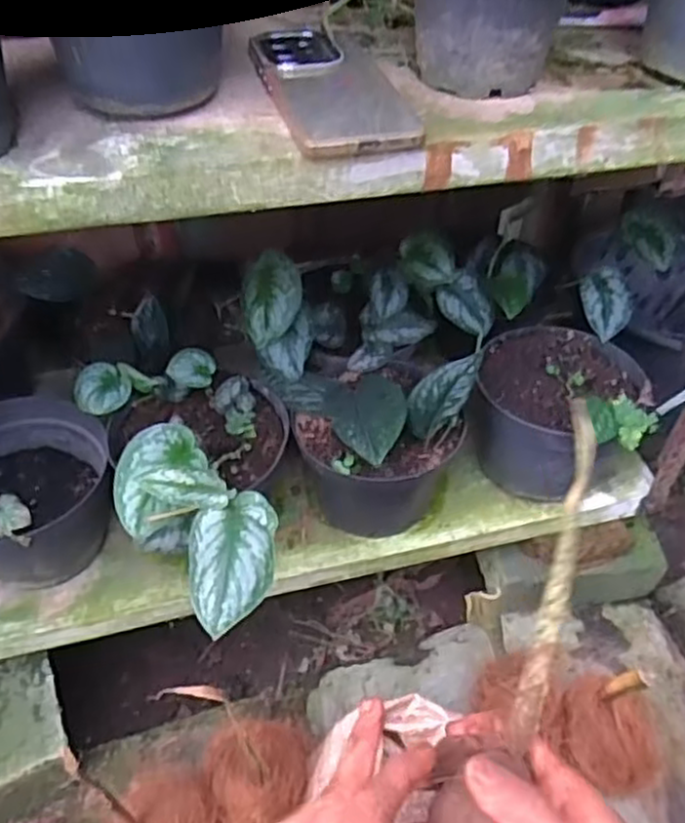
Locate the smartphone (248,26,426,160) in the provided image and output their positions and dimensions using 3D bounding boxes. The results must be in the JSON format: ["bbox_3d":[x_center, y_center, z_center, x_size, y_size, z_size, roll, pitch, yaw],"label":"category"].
[{"bbox_3d":[-0.010,-0.215,0.481,0.079,0.014,0.164,-12,49,-12],"label":"smartphone"}]

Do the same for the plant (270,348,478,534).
[{"bbox_3d":[0.029,0.015,0.757,0.153,0.196,0.164,-30,54,-25],"label":"plant"}]

